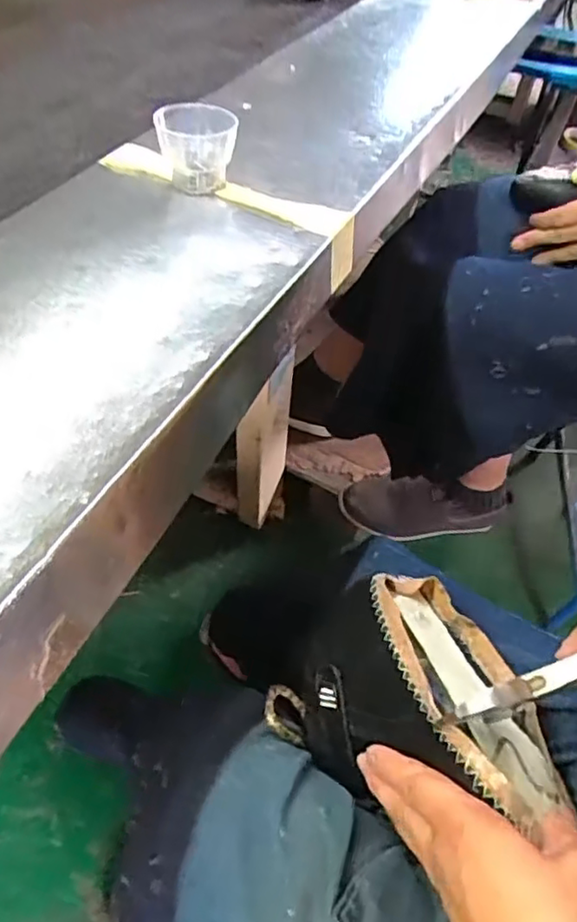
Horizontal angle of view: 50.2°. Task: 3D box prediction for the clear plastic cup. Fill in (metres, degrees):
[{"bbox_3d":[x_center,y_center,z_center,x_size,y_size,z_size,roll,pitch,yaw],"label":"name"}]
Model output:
[{"bbox_3d":[-0.076,-0.257,0.510,0.062,0.053,0.054,-5,51,-8],"label":"clear plastic cup"}]

